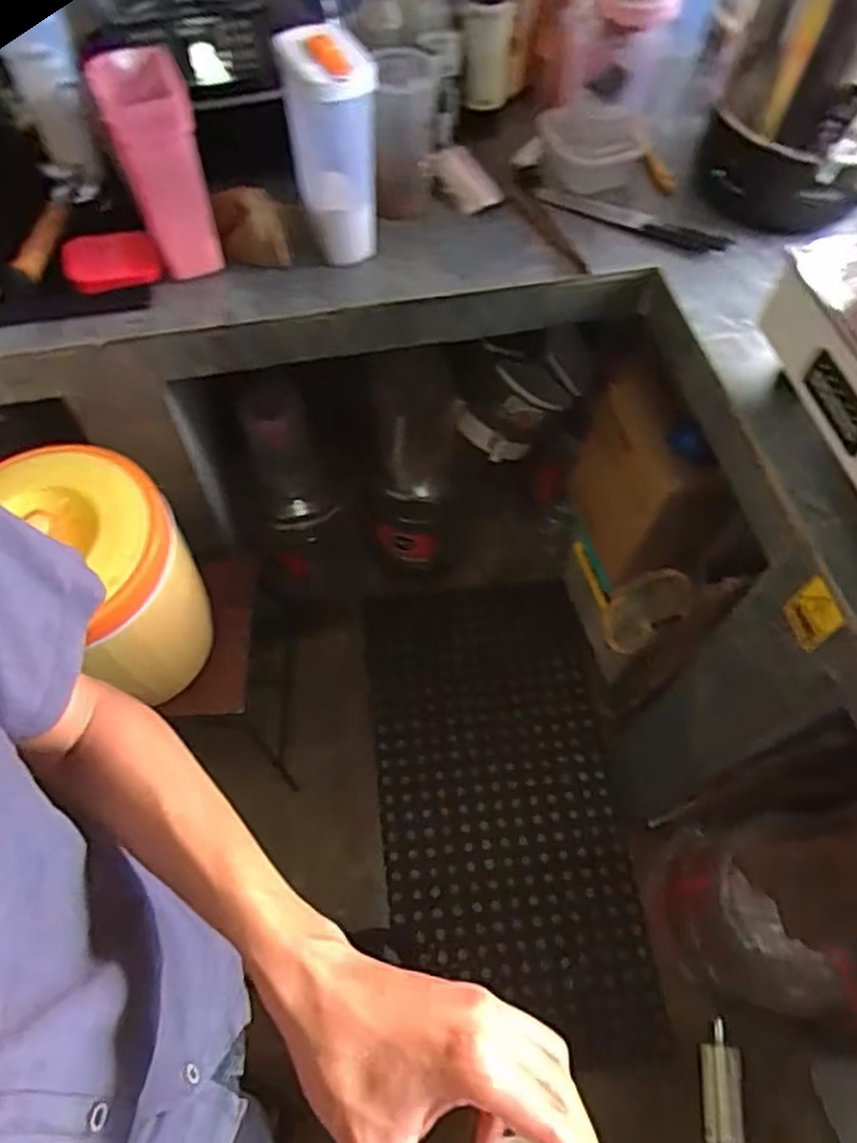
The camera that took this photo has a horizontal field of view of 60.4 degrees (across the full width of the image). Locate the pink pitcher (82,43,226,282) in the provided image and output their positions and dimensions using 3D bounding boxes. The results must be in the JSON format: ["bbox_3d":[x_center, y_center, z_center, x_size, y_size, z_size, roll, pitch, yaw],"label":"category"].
[{"bbox_3d":[-0.330,-0.500,0.908,0.099,0.239,0.105,-16,61,-10],"label":"pink pitcher"}]

